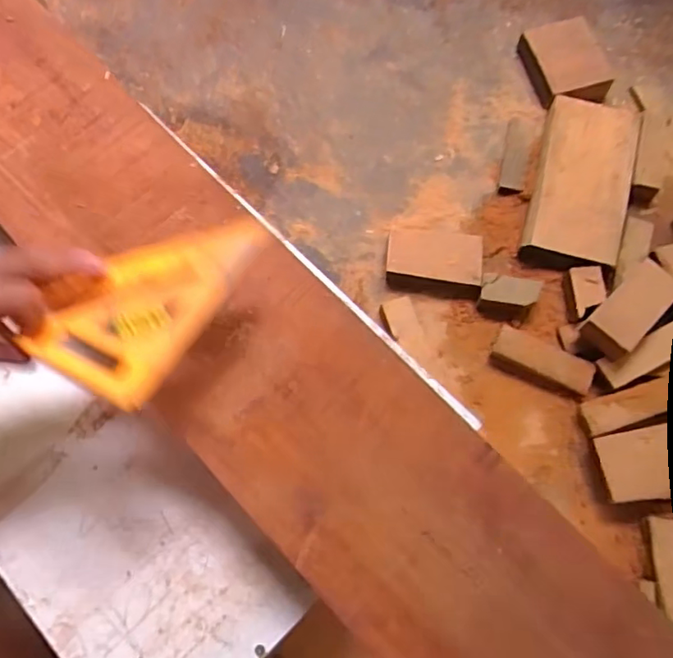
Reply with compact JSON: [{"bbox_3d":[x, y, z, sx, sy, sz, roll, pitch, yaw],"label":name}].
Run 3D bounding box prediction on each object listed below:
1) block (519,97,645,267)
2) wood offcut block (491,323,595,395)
[{"bbox_3d":[0.488,-0.295,1.142,0.176,0.051,0.357,16,75,6],"label":"block"},{"bbox_3d":[0.381,0.059,1.061,0.180,0.039,0.068,25,76,9],"label":"wood offcut block"}]

